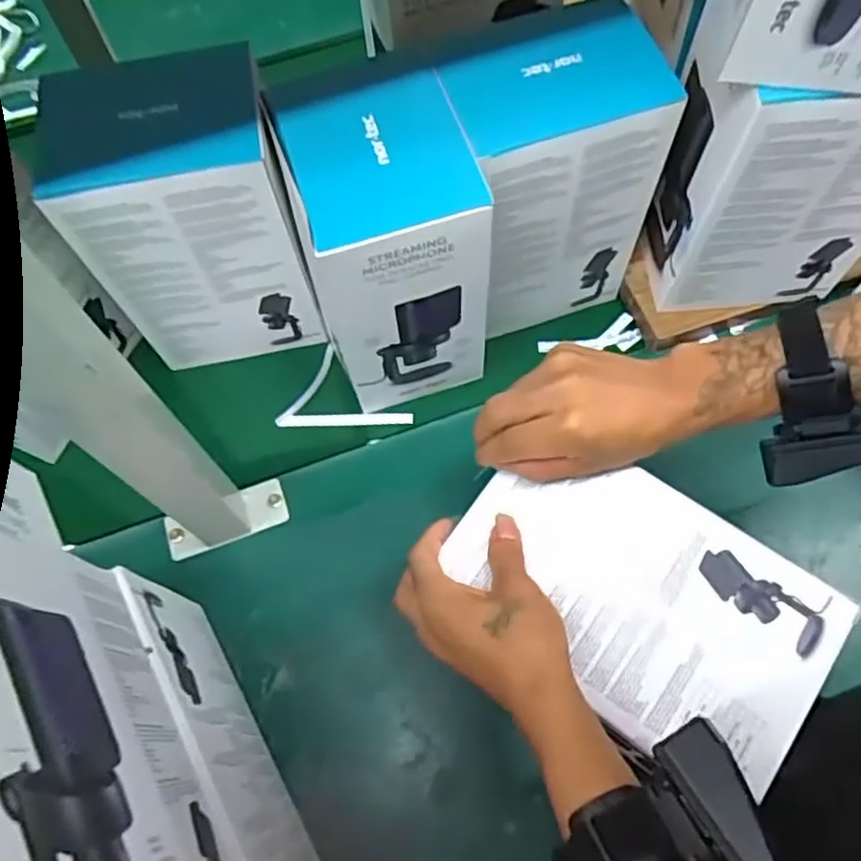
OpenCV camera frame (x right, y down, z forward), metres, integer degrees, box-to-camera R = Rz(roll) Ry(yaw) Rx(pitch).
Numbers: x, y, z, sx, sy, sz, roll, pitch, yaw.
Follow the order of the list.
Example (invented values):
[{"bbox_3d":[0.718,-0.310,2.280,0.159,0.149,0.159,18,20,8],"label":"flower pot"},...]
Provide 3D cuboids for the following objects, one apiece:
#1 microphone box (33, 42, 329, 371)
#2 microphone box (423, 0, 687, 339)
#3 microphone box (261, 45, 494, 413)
[{"bbox_3d":[-0.182,-0.162,0.557,0.145,0.220,0.109,-10,66,-2],"label":"microphone box"},{"bbox_3d":[0.087,-0.194,0.564,0.143,0.220,0.110,-21,67,-7],"label":"microphone box"},{"bbox_3d":[-0.031,-0.129,0.541,0.120,0.230,0.124,-18,67,-5],"label":"microphone box"}]

